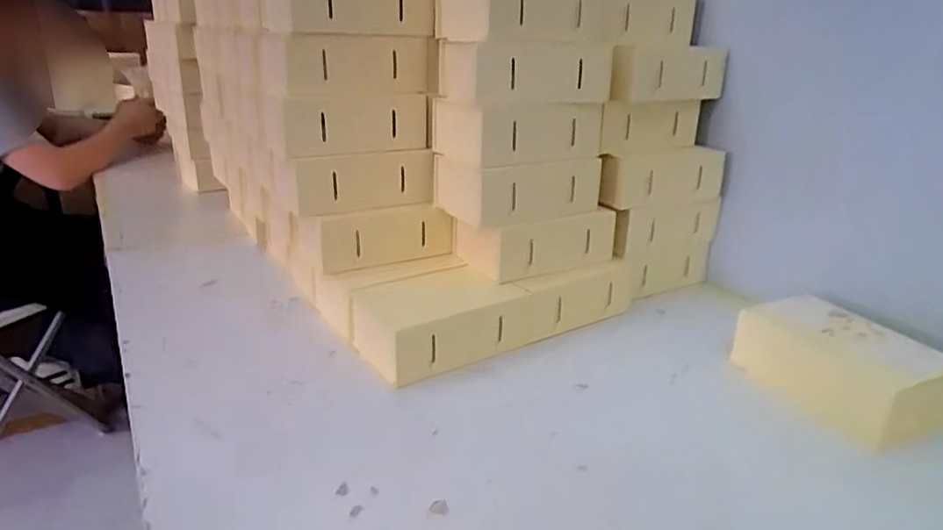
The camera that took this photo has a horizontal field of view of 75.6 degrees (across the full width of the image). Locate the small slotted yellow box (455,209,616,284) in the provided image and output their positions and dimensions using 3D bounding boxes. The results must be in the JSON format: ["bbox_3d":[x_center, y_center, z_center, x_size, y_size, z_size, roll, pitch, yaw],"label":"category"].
[{"bbox_3d":[0.081,-0.030,0.712,0.180,0.061,0.084,-11,25,-29],"label":"small slotted yellow box"}]

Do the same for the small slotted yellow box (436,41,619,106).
[{"bbox_3d":[0.056,-0.215,0.673,0.159,0.058,0.123,-14,27,-33],"label":"small slotted yellow box"}]

